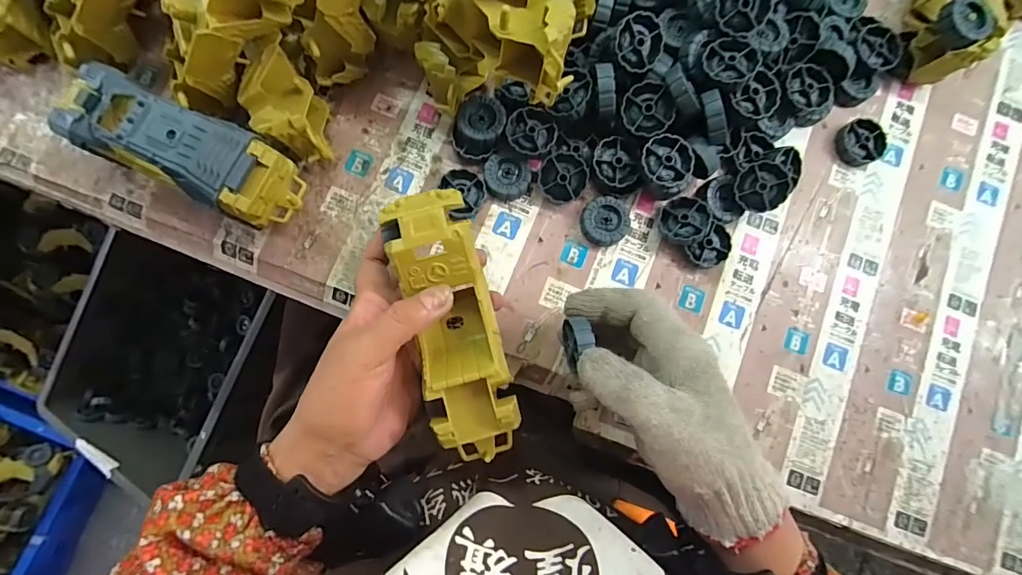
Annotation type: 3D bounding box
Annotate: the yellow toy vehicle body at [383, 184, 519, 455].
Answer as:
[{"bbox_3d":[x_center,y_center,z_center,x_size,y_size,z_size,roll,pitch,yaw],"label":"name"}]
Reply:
[{"bbox_3d":[-0.036,0.026,0.289,0.052,0.048,0.172,-14,90,-6],"label":"yellow toy vehicle body"}]

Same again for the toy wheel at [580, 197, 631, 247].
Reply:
[{"bbox_3d":[0.075,-0.054,0.363,0.036,0.016,0.039,0,84,-5],"label":"toy wheel"}]

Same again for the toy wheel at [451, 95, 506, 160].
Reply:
[{"bbox_3d":[-0.026,-0.127,0.362,0.037,0.027,0.045,20,83,-3],"label":"toy wheel"}]

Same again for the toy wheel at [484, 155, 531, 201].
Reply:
[{"bbox_3d":[-0.003,-0.089,0.364,0.036,0.012,0.033,0,84,-5],"label":"toy wheel"}]

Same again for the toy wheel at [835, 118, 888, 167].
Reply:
[{"bbox_3d":[0.304,-0.126,0.391,0.038,0.013,0.038,0,84,-5],"label":"toy wheel"}]

